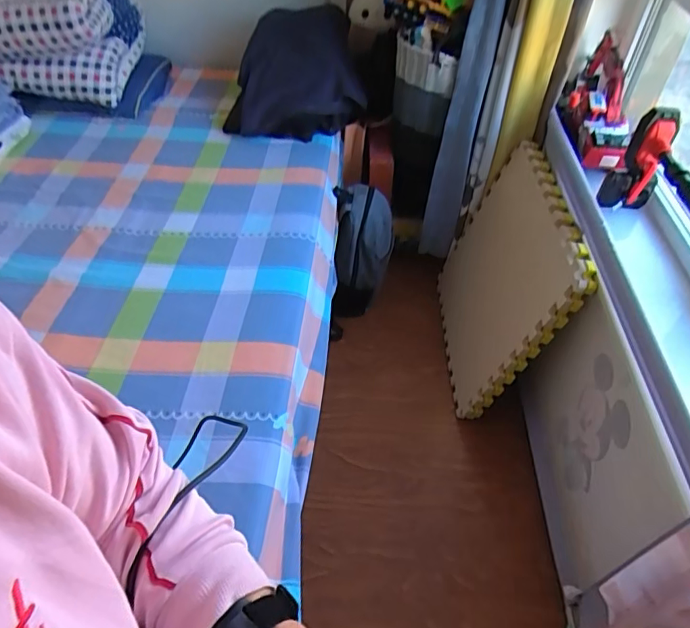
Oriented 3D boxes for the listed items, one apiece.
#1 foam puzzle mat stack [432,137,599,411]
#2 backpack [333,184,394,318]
[{"bbox_3d":[0.449,-0.094,1.519,0.061,0.635,0.612,11,46,-11],"label":"foam puzzle mat stack"},{"bbox_3d":[0.057,-0.189,1.700,0.203,0.430,0.191,-6,48,-6],"label":"backpack"}]

